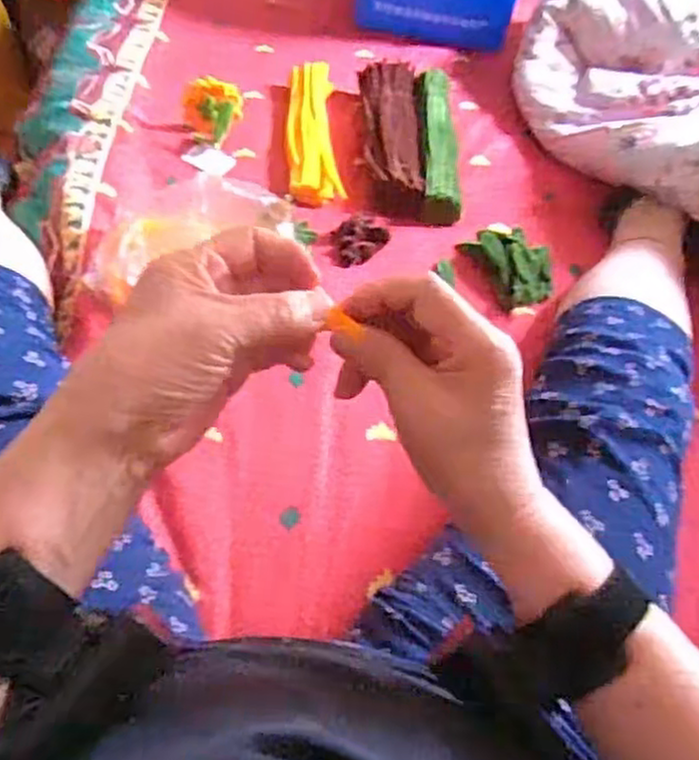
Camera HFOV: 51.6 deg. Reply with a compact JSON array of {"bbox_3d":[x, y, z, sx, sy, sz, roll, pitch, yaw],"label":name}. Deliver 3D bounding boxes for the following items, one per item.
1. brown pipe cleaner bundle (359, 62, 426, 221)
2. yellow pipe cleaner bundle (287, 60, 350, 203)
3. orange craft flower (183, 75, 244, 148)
[{"bbox_3d":[0.053,-0.322,0.950,0.075,0.052,0.301,2,48,-4],"label":"brown pipe cleaner bundle"},{"bbox_3d":[-0.048,-0.332,0.943,0.065,0.033,0.284,-1,49,-6],"label":"yellow pipe cleaner bundle"},{"bbox_3d":[-0.174,-0.332,0.925,0.077,0.071,0.065,-4,49,-9],"label":"orange craft flower"}]

